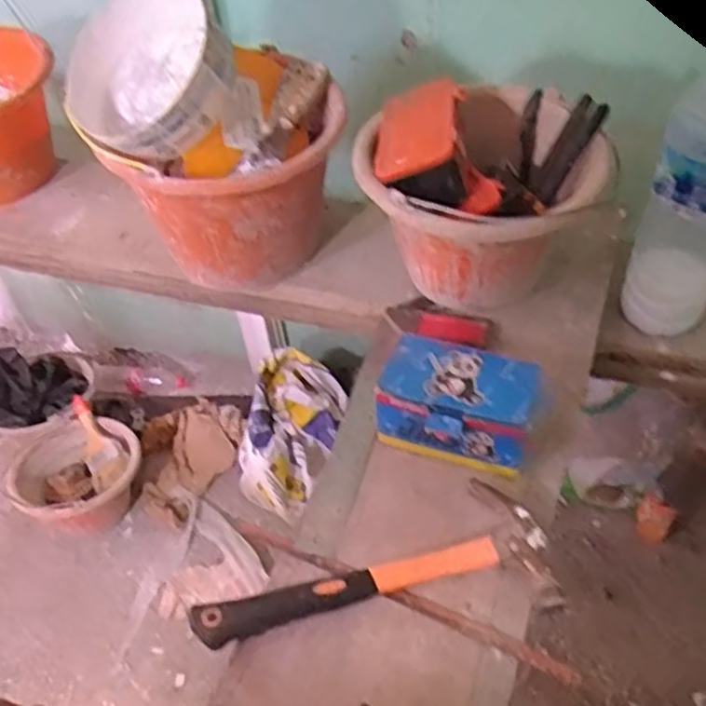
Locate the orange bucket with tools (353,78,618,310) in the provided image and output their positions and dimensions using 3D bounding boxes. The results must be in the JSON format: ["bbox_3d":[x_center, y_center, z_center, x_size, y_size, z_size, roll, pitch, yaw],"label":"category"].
[{"bbox_3d":[0.132,-0.171,0.789,0.241,0.188,0.222,-3,46,3],"label":"orange bucket with tools"}]

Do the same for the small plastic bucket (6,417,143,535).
[{"bbox_3d":[-0.587,0.281,1.599,0.260,0.159,0.223,2,47,7],"label":"small plastic bucket"}]

